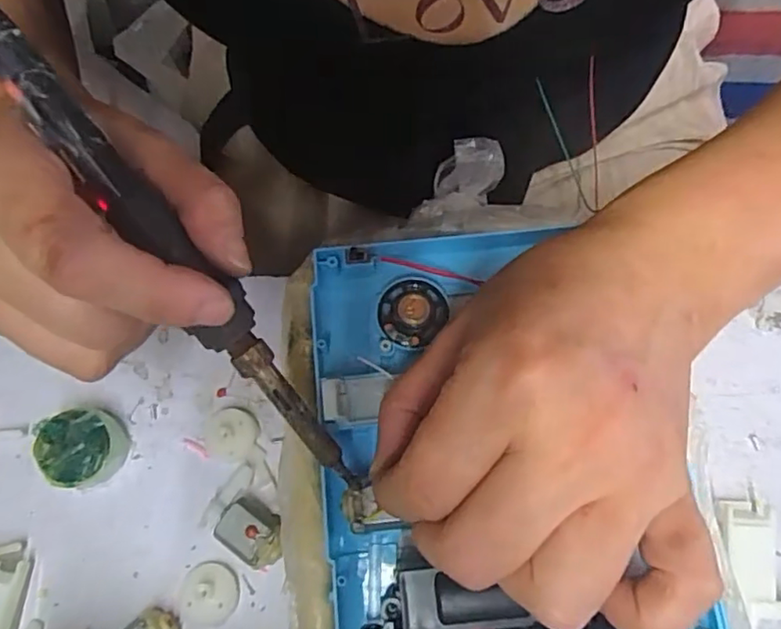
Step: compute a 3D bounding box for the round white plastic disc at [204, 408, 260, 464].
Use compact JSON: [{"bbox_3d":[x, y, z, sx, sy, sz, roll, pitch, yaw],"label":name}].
[{"bbox_3d":[-0.071,0.053,0.264,0.024,0.007,0.023,-1,70,2],"label":"round white plastic disc"}]

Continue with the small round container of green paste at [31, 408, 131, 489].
[{"bbox_3d":[-0.134,0.058,0.258,0.033,0.019,0.032,-1,70,2],"label":"small round container of green paste"}]

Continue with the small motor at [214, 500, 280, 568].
[{"bbox_3d":[-0.056,0.090,0.245,0.028,0.014,0.020,33,74,13],"label":"small motor"}]

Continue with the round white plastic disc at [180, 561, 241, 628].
[{"bbox_3d":[-0.074,0.113,0.242,0.023,0.005,0.023,-1,70,2],"label":"round white plastic disc"}]

